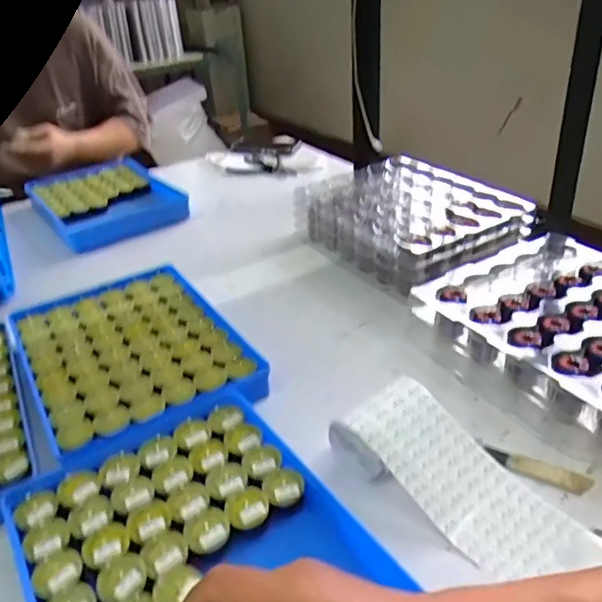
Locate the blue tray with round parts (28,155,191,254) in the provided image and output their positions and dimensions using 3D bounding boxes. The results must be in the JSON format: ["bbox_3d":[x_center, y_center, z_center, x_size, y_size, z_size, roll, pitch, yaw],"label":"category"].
[{"bbox_3d":[-0.386,-0.200,1.151,0.239,0.042,0.321,-23,36,-28],"label":"blue tray with round parts"}]

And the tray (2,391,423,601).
[{"bbox_3d":[-0.070,0.202,0.446,0.247,0.034,0.311,-23,36,-28],"label":"tray"}]

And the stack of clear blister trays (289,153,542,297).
[{"bbox_3d":[0.167,-0.129,0.916,0.247,0.076,0.302,-21,35,-25],"label":"stack of clear blister trays"}]

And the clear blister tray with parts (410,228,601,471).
[{"bbox_3d":[0.303,0.031,0.637,0.247,0.067,0.310,-21,35,-25],"label":"clear blister tray with parts"}]

